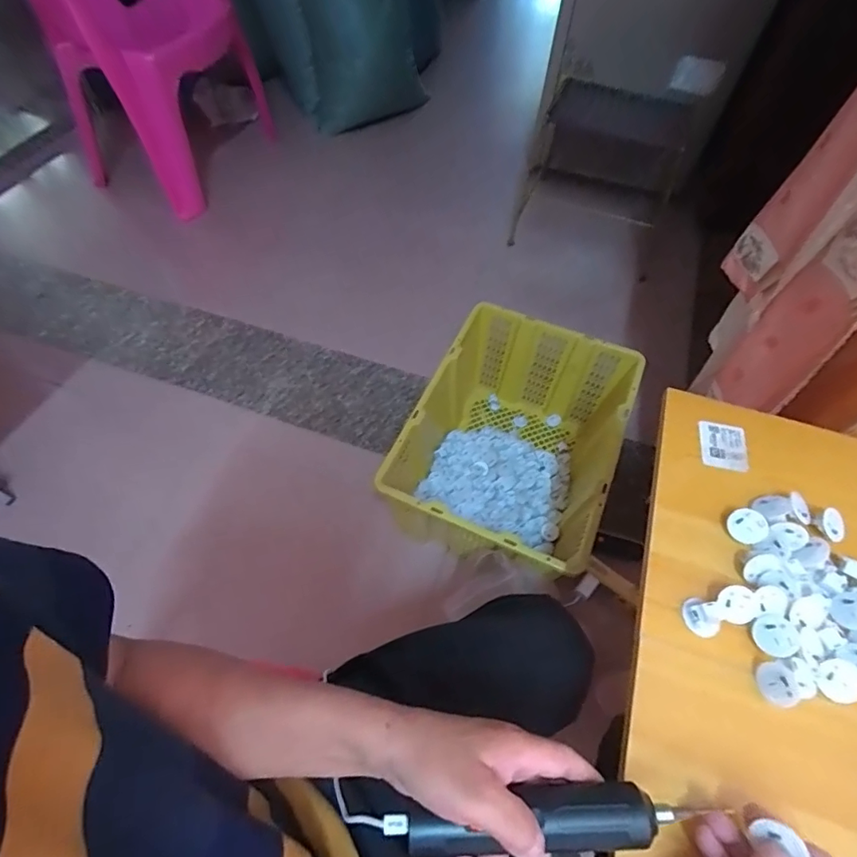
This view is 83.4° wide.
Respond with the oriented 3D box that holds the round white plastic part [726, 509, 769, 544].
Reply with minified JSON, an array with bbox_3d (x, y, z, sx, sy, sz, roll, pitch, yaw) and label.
[{"bbox_3d":[0.314,0.096,0.474,0.033,0.008,0.033,-6,76,27],"label":"round white plastic part"}]

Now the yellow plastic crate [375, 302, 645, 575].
[{"bbox_3d":[0.158,0.035,0.954,0.365,0.239,0.472,22,60,13],"label":"yellow plastic crate"}]

